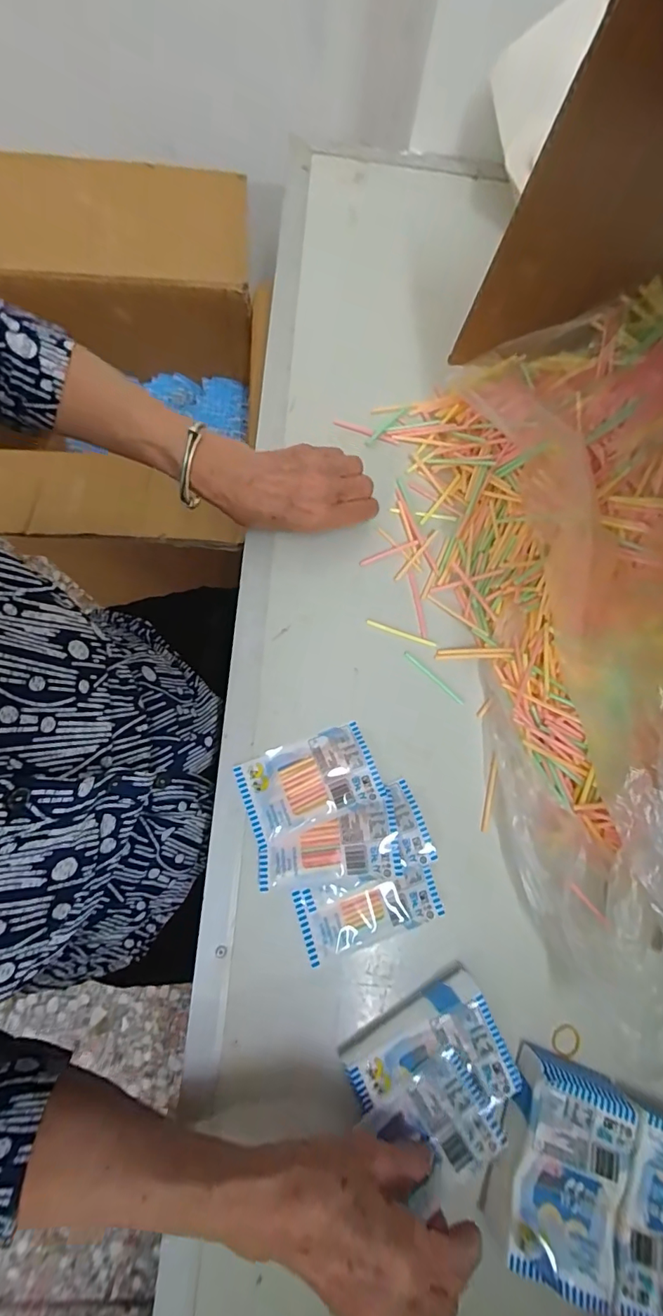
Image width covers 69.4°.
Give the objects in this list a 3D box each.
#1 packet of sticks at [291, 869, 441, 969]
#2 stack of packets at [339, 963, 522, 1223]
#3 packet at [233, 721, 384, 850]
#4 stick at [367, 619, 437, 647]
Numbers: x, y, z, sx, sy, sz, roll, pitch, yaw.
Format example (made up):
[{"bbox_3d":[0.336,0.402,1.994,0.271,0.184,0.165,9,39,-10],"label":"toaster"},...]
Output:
[{"bbox_3d":[0.028,0.186,0.353,0.103,0.011,0.045,-15,78,-8],"label":"packet of sticks"},{"bbox_3d":[0.075,0.289,0.325,0.103,0.018,0.101,-30,77,-7],"label":"stack of packets"},{"bbox_3d":[-0.018,0.096,0.373,0.102,0.013,0.062,-21,79,-9],"label":"packet"},{"bbox_3d":[0.060,-0.021,0.412,0.062,0.004,0.005,21,76,1],"label":"stick"}]

